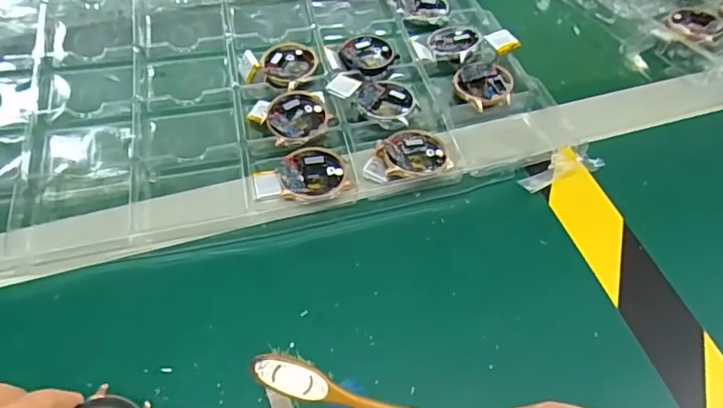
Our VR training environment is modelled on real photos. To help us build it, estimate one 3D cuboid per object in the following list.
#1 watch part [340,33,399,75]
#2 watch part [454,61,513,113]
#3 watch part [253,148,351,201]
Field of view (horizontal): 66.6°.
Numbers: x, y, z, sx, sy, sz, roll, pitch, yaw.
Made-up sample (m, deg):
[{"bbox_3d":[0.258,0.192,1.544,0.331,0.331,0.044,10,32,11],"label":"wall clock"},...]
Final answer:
[{"bbox_3d":[0.005,-0.121,0.448,0.043,0.011,0.053,23,57,17],"label":"watch part"},{"bbox_3d":[0.095,-0.092,0.422,0.043,0.007,0.048,-10,54,-7],"label":"watch part"},{"bbox_3d":[-0.041,-0.018,0.365,0.059,0.012,0.042,-15,55,-10],"label":"watch part"}]

